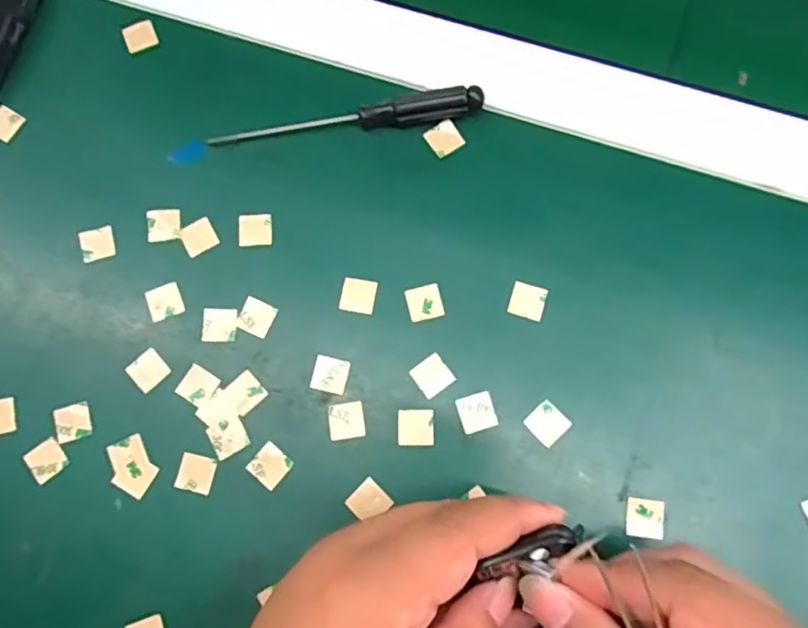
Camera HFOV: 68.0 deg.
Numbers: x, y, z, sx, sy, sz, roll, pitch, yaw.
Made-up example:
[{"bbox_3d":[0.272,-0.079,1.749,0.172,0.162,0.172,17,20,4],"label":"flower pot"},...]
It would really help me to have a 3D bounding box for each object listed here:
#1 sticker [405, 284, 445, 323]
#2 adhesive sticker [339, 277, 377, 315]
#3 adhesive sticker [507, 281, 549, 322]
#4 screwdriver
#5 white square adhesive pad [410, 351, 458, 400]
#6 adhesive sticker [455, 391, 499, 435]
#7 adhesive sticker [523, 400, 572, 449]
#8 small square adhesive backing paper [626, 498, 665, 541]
[{"bbox_3d":[0.010,-0.005,0.276,0.016,0.004,0.016,-12,78,-5],"label":"sticker"},{"bbox_3d":[-0.021,-0.009,0.276,0.016,0.004,0.016,10,77,3],"label":"adhesive sticker"},{"bbox_3d":[0.057,-0.006,0.274,0.016,0.004,0.016,18,78,5],"label":"adhesive sticker"},{"bbox_3d":[-0.038,-0.092,0.289,0.152,0.014,0.012,-9,77,-1],"label":"screwdriver"},{"bbox_3d":[0.013,0.028,0.268,0.016,0.004,0.016,-35,81,-9],"label":"white square adhesive pad"},{"bbox_3d":[0.032,0.043,0.265,0.015,0.004,0.016,-17,78,-4],"label":"adhesive sticker"},{"bbox_3d":[0.063,0.048,0.263,0.015,0.004,0.016,-43,79,-9],"label":"adhesive sticker"},{"bbox_3d":[0.102,0.086,0.252,0.015,0.004,0.016,8,77,3],"label":"small square adhesive backing paper"}]

